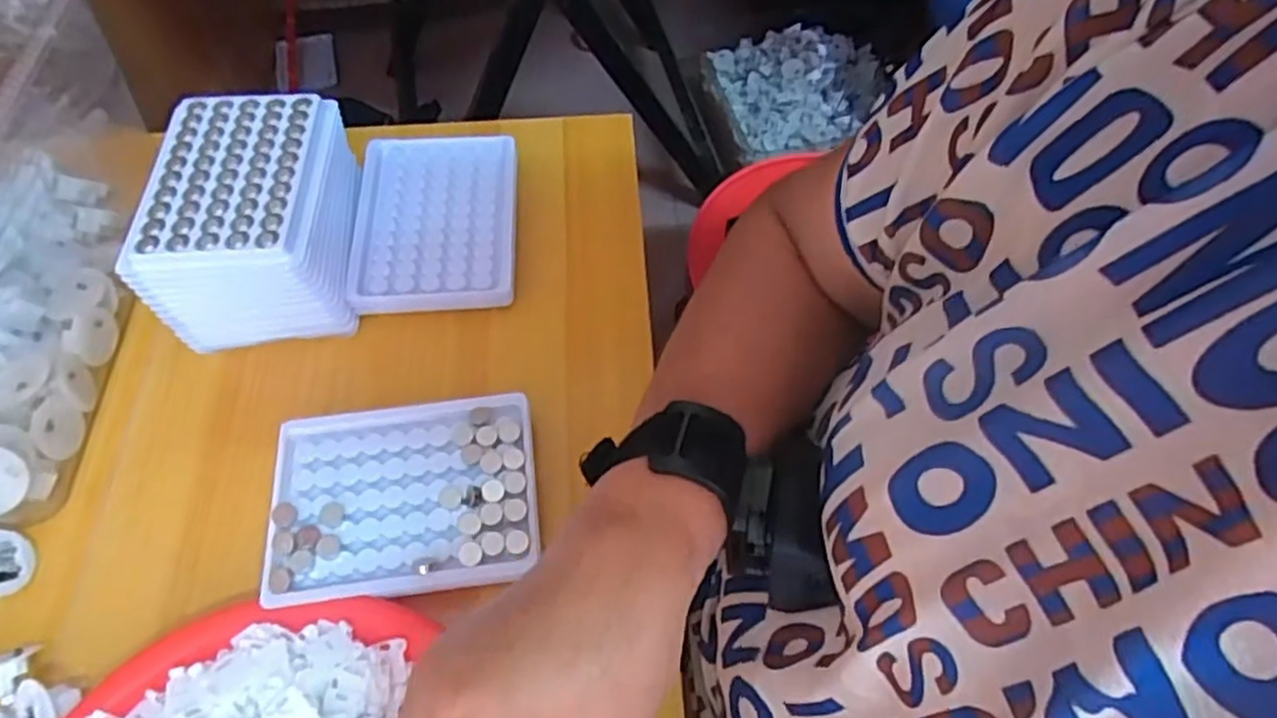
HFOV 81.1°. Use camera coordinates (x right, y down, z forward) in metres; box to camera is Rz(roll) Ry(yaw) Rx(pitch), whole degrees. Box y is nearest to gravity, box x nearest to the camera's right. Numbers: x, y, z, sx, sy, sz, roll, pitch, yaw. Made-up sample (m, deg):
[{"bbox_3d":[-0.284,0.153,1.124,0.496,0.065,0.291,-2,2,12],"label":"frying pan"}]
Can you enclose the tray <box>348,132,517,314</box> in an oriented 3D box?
[{"bbox_3d":[-0.127,-0.091,0.472,0.095,0.017,0.130,-4,59,-3],"label":"tray"}]

